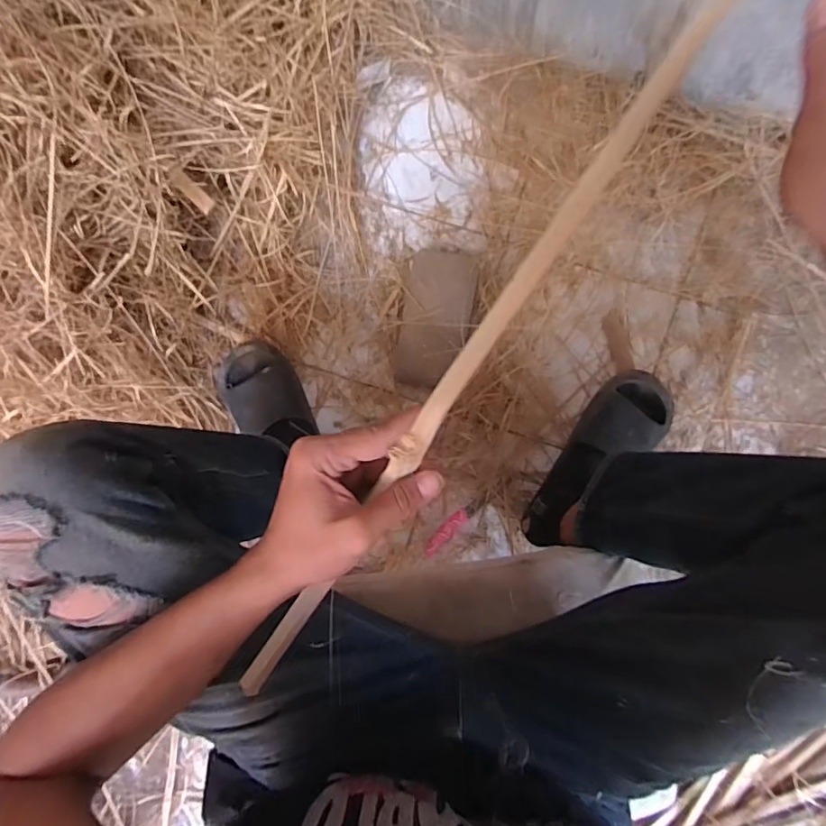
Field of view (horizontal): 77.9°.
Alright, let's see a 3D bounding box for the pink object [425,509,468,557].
[{"bbox_3d":[0.056,0.201,0.855,0.027,0.004,0.097,43,92,1],"label":"pink object"}]

